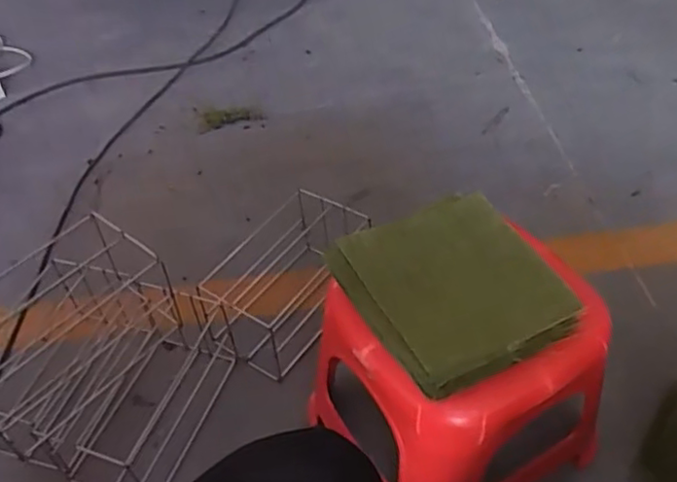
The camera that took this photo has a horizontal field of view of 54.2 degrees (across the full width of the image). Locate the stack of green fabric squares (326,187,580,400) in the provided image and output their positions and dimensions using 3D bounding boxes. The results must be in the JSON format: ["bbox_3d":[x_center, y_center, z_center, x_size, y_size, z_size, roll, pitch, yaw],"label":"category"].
[{"bbox_3d":[0.113,0.045,0.686,0.199,0.045,0.206,-23,48,-17],"label":"stack of green fabric squares"}]

